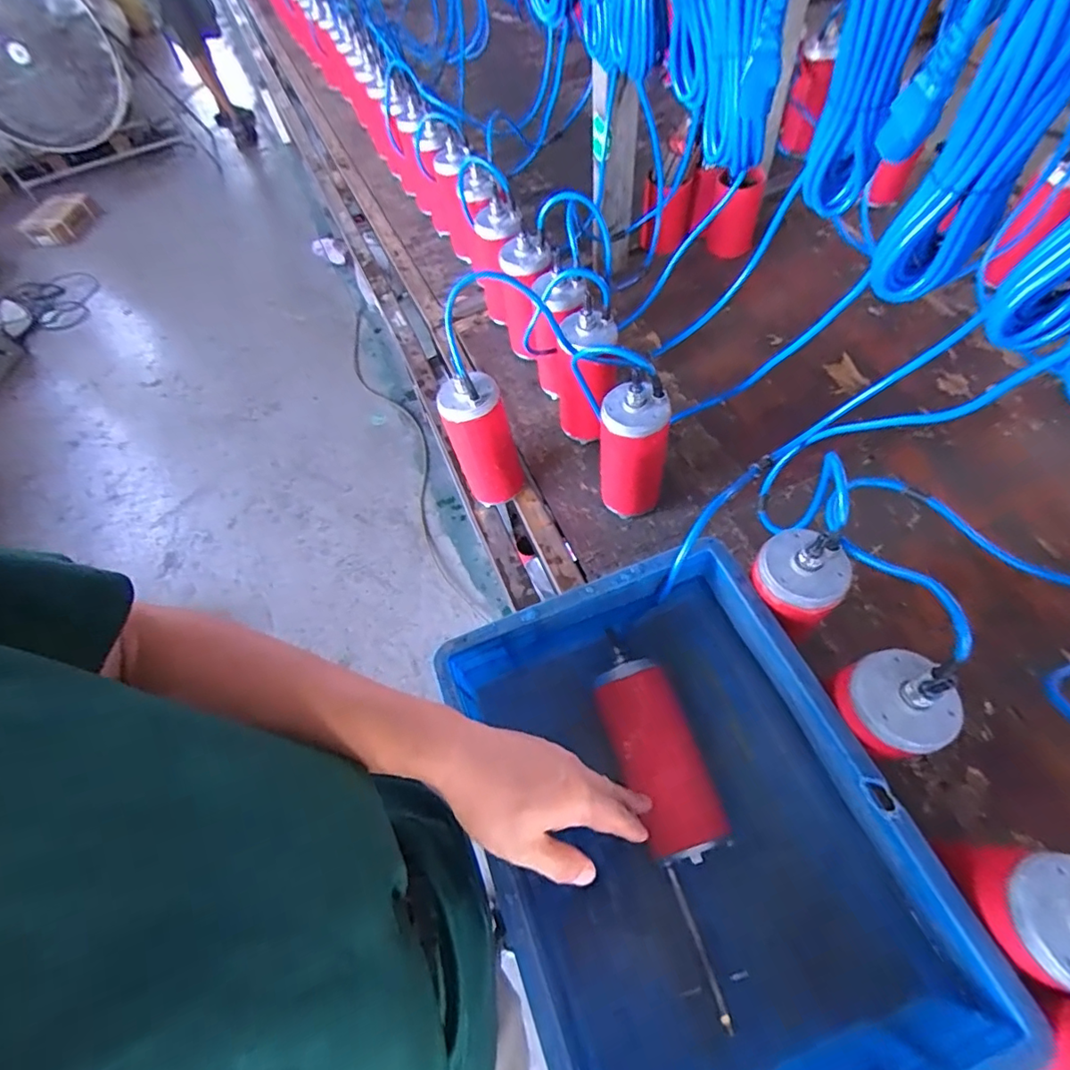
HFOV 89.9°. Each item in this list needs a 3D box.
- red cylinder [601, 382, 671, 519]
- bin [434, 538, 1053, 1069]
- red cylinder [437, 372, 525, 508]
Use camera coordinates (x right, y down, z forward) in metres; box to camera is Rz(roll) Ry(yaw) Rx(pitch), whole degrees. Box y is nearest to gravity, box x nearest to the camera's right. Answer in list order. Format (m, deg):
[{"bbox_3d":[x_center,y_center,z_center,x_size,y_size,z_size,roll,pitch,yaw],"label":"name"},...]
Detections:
[{"bbox_3d":[0.117,-0.094,0.649,0.077,0.183,0.067,7,61,12],"label":"red cylinder"},{"bbox_3d":[0.122,0.243,0.469,0.302,0.149,0.394,-21,59,-5],"label":"bin"},{"bbox_3d":[-0.068,-0.112,0.680,0.072,0.184,0.077,-26,60,-8],"label":"red cylinder"}]

